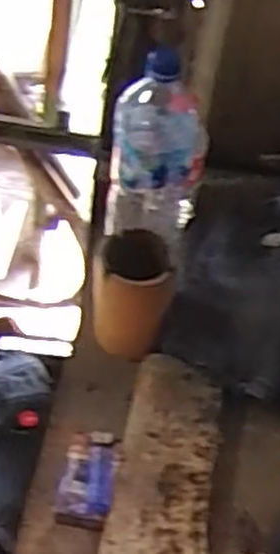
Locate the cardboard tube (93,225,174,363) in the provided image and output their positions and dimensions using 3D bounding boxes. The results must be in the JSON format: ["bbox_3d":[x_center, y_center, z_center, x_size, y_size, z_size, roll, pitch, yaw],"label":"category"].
[{"bbox_3d":[-0.004,0.018,0.876,0.078,0.139,0.080,3,49,-3],"label":"cardboard tube"}]

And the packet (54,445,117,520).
[{"bbox_3d":[-0.055,0.211,0.789,0.056,0.014,0.075,7,49,0],"label":"packet"}]

